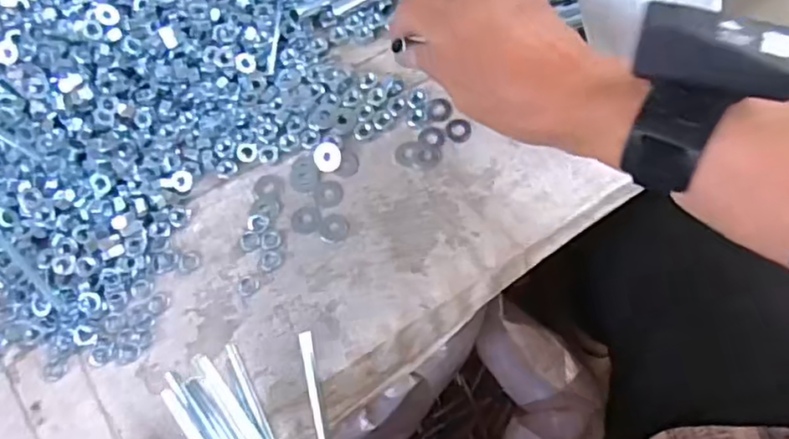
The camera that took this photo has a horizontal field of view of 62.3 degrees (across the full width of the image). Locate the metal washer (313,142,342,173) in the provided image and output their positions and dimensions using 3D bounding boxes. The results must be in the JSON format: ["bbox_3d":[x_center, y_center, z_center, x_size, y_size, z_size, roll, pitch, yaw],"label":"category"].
[{"bbox_3d":[-0.046,-0.043,0.442,0.018,0.004,0.020,-11,74,-1],"label":"metal washer"}]

